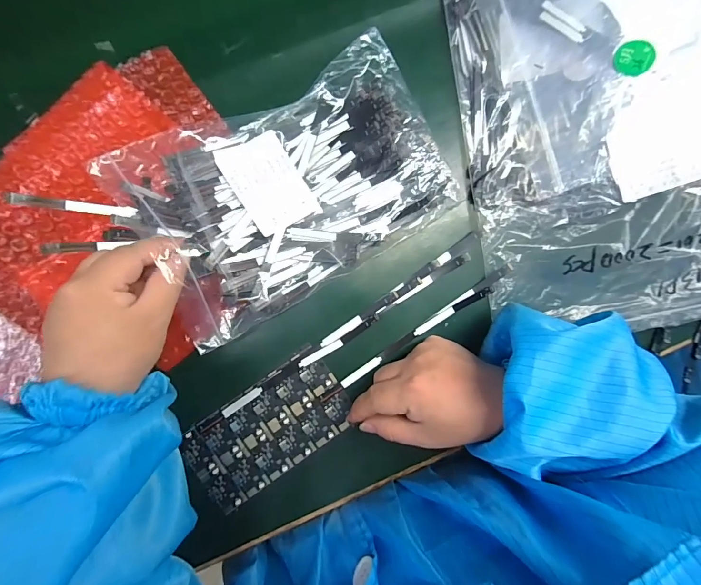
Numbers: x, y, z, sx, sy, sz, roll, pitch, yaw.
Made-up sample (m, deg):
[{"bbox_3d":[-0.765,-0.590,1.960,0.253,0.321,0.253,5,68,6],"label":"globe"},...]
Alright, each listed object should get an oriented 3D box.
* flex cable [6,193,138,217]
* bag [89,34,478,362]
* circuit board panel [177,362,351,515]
[{"bbox_3d":[-0.175,-0.055,0.231,0.066,0.008,0.007,1,93,-30],"label":"flex cable"},{"bbox_3d":[-0.042,-0.078,0.266,0.227,0.044,0.143,-30,95,-3],"label":"bag"},{"bbox_3d":[-0.064,0.111,0.292,0.130,0.004,0.068,-34,96,-3],"label":"circuit board panel"}]

